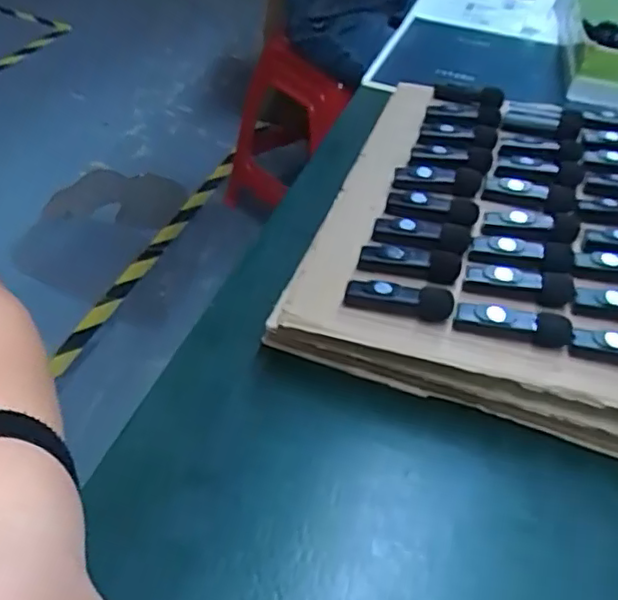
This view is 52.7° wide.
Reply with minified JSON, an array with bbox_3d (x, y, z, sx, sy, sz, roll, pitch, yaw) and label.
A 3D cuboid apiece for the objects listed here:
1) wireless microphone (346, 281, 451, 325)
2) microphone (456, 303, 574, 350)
[{"bbox_3d":[0.054,-0.001,0.373,0.063,0.019,0.012,13,45,3],"label":"wireless microphone"},{"bbox_3d":[0.120,0.012,0.362,0.063,0.016,0.014,18,45,8],"label":"microphone"}]

